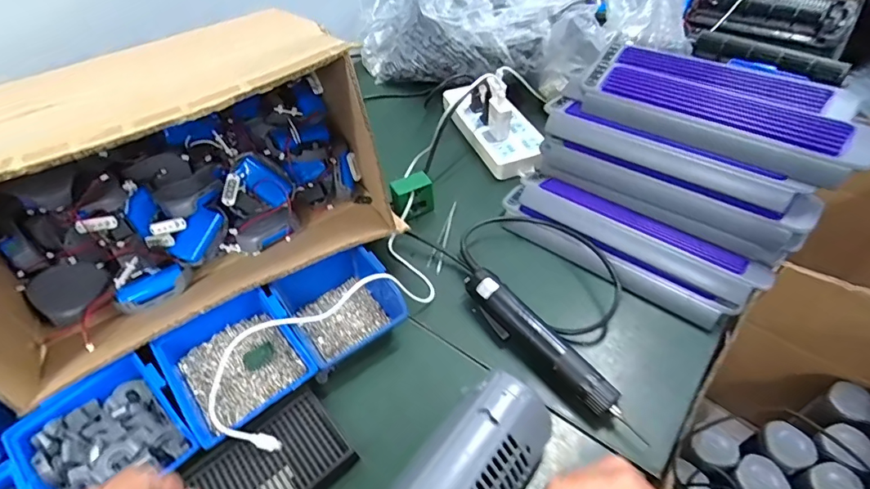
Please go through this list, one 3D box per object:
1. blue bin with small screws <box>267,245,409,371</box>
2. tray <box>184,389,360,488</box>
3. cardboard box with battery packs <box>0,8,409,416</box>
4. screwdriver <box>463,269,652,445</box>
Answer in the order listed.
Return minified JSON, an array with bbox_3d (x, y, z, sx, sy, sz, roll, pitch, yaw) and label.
[{"bbox_3d":[-0.102,0.071,0.508,0.112,0.064,0.123,-26,51,-20],"label":"blue bin with small screws"},{"bbox_3d":[-0.148,0.208,0.419,0.131,0.029,0.084,-34,54,-26],"label":"tray"},{"bbox_3d":[-0.281,-0.070,0.494,0.407,0.231,0.259,-27,51,-21],"label":"cardboard box with battery packs"},{"bbox_3d":[0.111,0.108,0.479,0.037,0.042,0.223,-31,53,-24],"label":"screwdriver"}]

